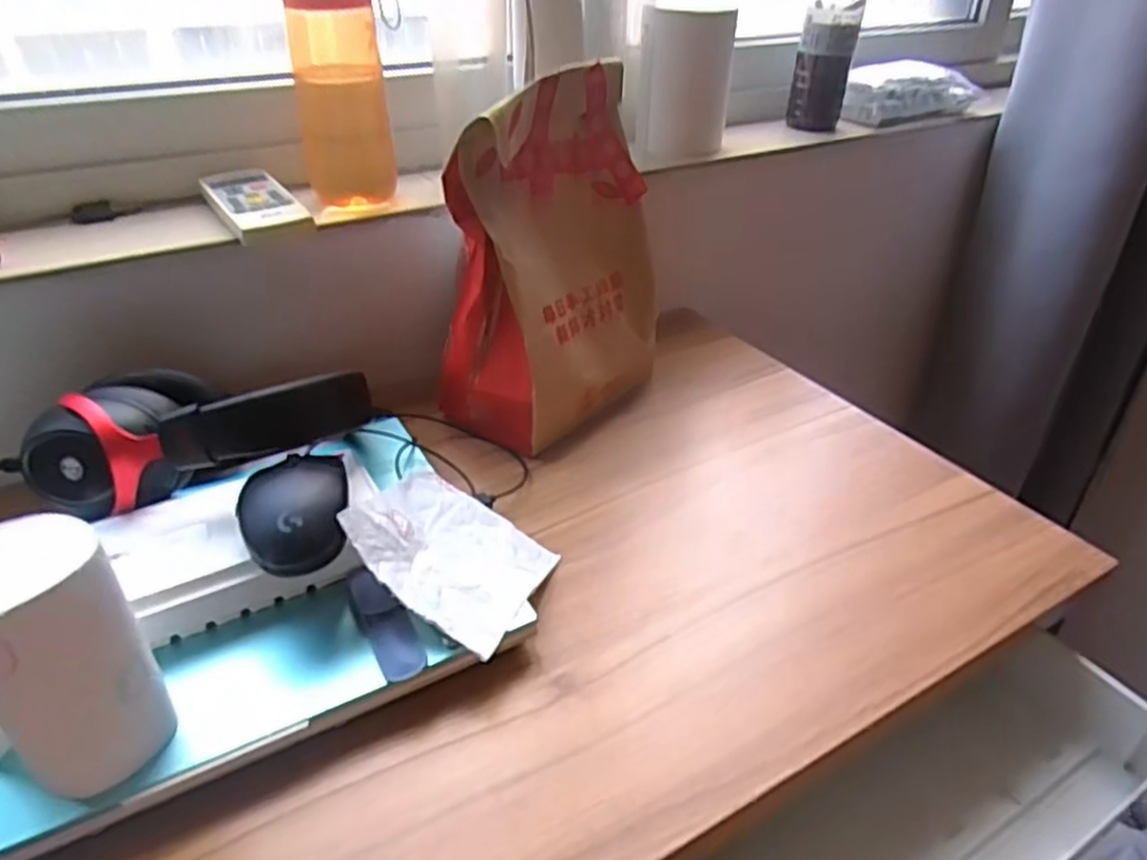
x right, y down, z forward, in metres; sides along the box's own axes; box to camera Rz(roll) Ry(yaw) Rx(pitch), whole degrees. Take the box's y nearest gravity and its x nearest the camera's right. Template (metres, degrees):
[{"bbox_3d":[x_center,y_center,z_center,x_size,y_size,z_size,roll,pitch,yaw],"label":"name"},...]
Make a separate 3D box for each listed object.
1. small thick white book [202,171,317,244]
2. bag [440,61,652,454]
[{"bbox_3d":[-0.254,-0.179,0.605,0.058,0.020,0.108,-21,40,-28],"label":"small thick white book"},{"bbox_3d":[-0.013,-0.141,0.623,0.115,0.244,0.198,24,41,30],"label":"bag"}]

